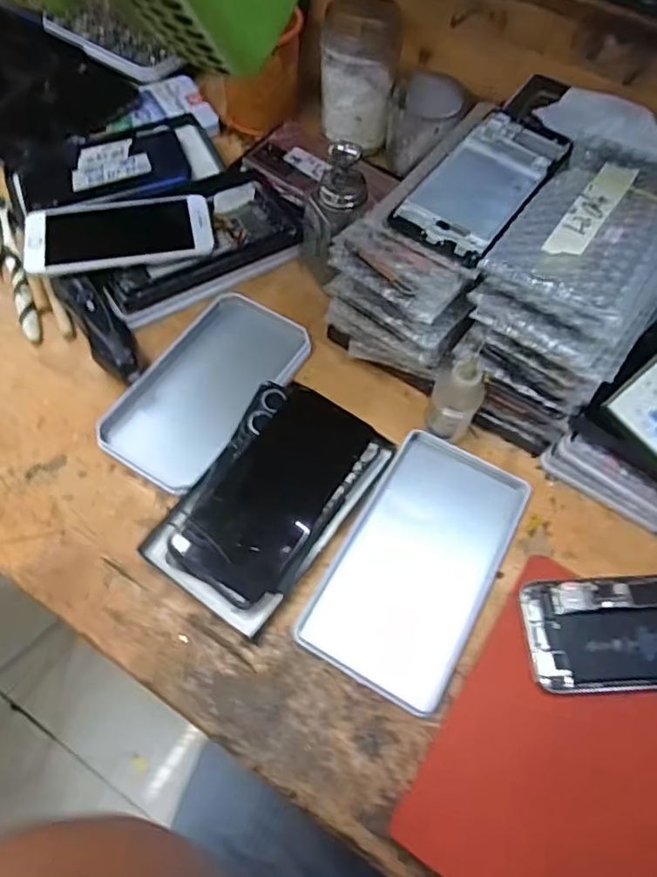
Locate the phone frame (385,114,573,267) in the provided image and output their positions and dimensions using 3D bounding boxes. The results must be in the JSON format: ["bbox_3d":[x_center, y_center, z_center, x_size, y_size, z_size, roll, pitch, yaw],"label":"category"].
[{"bbox_3d":[0.114,-0.185,0.427,0.071,0.009,0.147,34,66,16],"label":"phone frame"}]

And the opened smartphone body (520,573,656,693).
[{"bbox_3d":[0.206,0.127,0.399,0.146,0.014,0.072,-2,62,-3],"label":"opened smartphone body"}]

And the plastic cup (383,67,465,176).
[{"bbox_3d":[0.091,-0.304,0.583,0.068,0.068,0.080,12,62,5],"label":"plastic cup"}]

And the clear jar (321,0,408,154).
[{"bbox_3d":[0.031,-0.361,0.592,0.073,0.096,0.086,11,62,4],"label":"clear jar"}]

